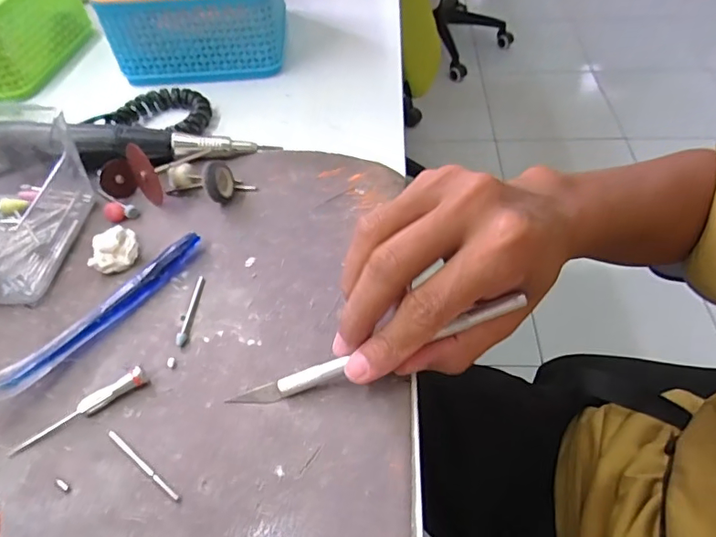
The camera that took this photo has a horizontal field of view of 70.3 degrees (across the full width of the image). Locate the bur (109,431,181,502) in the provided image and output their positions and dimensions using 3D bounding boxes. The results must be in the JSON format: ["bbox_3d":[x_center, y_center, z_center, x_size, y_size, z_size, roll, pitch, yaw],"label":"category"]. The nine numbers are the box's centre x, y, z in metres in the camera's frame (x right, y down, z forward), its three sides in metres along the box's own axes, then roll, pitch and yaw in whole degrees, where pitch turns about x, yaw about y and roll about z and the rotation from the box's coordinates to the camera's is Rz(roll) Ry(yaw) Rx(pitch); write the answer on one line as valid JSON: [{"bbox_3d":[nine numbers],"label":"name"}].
[{"bbox_3d":[-0.088,0.080,0.207,0.044,0.004,0.004,32,56,23],"label":"bur"}]

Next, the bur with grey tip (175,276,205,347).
[{"bbox_3d":[-0.085,0.020,0.257,0.005,0.004,0.043,2,50,0],"label":"bur with grey tip"}]

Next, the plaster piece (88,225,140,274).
[{"bbox_3d":[-0.133,-0.010,0.276,0.025,0.014,0.022,-25,53,-18],"label":"plaster piece"}]

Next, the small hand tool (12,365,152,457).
[{"bbox_3d":[-0.121,0.062,0.221,0.058,0.010,0.007,-28,54,-20],"label":"small hand tool"}]

